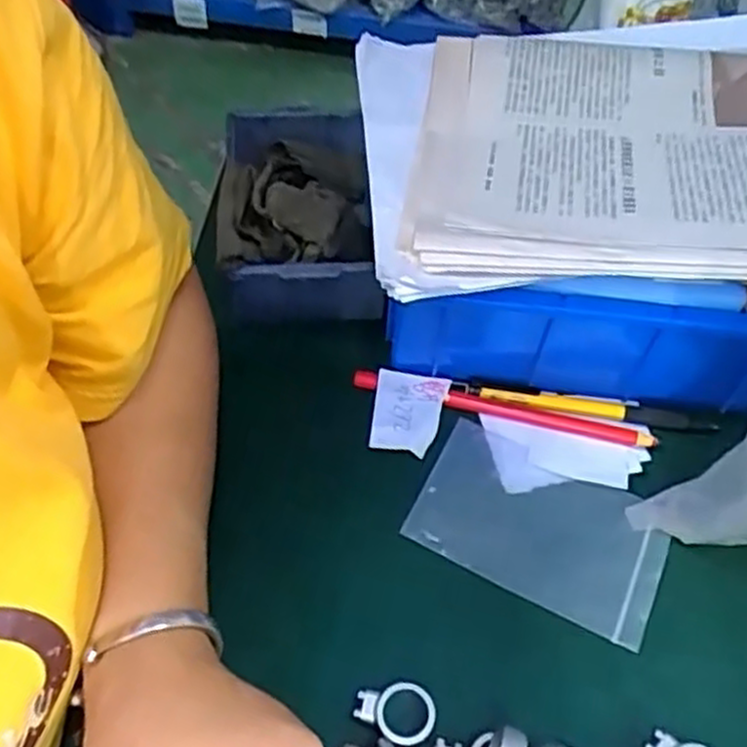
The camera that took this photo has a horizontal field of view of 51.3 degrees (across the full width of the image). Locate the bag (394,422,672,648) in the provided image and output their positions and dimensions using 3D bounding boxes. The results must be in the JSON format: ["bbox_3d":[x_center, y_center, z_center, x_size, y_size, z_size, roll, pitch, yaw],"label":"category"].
[{"bbox_3d":[0.086,0.079,0.402,0.125,0.005,0.077,24,55,13],"label":"bag"}]

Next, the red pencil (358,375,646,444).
[{"bbox_3d":[0.072,0.019,0.438,0.168,0.007,0.010,13,54,6],"label":"red pencil"}]

